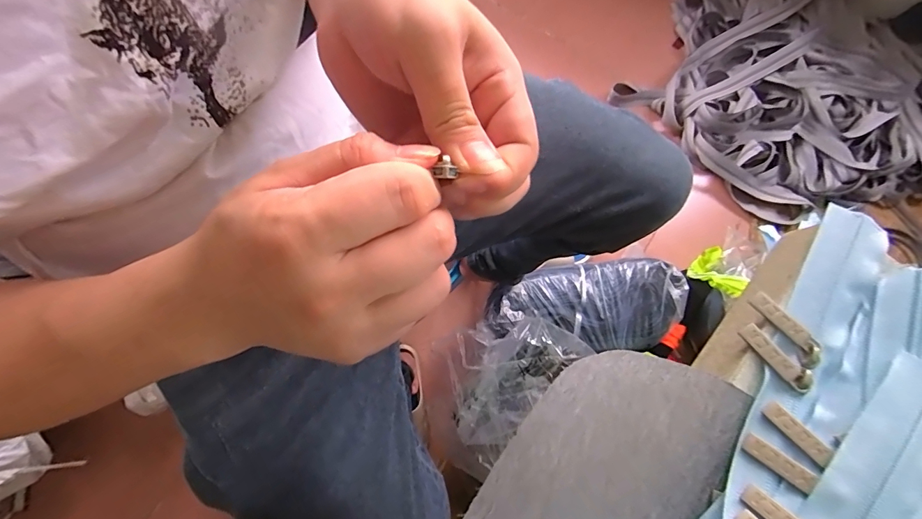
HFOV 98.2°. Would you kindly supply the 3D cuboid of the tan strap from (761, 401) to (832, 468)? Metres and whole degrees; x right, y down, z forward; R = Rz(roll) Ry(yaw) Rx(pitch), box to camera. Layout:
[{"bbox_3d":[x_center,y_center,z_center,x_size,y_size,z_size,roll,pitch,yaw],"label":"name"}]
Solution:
[{"bbox_3d":[0.159,0.082,0.190,0.008,0.004,0.029,-33,55,-7],"label":"tan strap"}]

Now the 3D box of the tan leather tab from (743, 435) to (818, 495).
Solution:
[{"bbox_3d":[0.148,0.095,0.187,0.009,0.004,0.028,-46,50,-9],"label":"tan leather tab"}]

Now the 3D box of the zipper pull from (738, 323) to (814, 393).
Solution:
[{"bbox_3d":[0.161,0.050,0.204,0.010,0.004,0.037,-36,68,-7],"label":"zipper pull"}]

